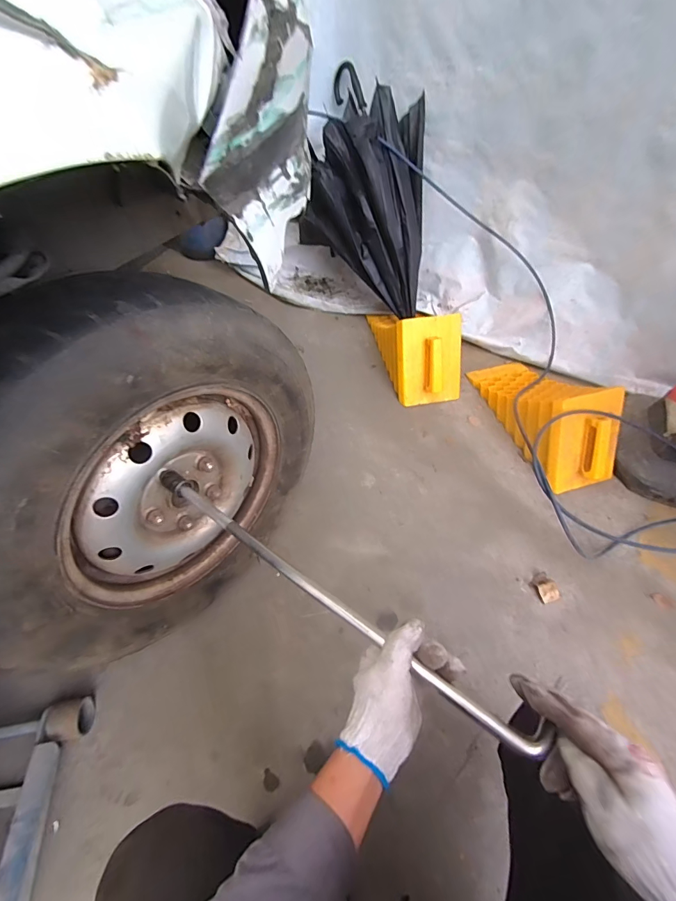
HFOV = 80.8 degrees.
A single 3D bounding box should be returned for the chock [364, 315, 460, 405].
[{"bbox_3d":[0.241,-0.376,1.257,0.195,0.207,0.443,-10,54,-8],"label":"chock"}]

